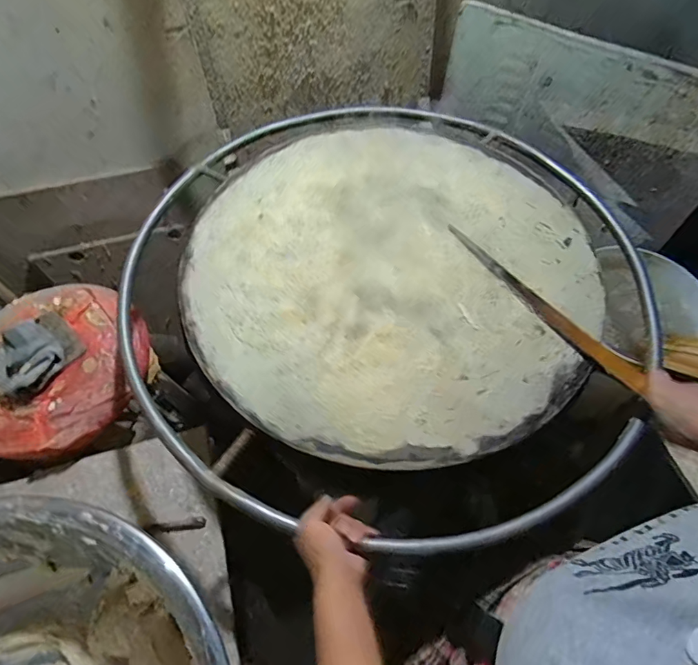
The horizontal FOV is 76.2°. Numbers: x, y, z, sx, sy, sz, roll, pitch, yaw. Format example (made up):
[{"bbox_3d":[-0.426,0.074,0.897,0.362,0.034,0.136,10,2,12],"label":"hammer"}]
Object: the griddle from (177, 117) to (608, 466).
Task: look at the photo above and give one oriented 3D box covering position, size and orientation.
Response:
[{"bbox_3d":[0.055,-0.138,0.708,0.602,0.028,0.656,0,61,0],"label":"griddle"}]

